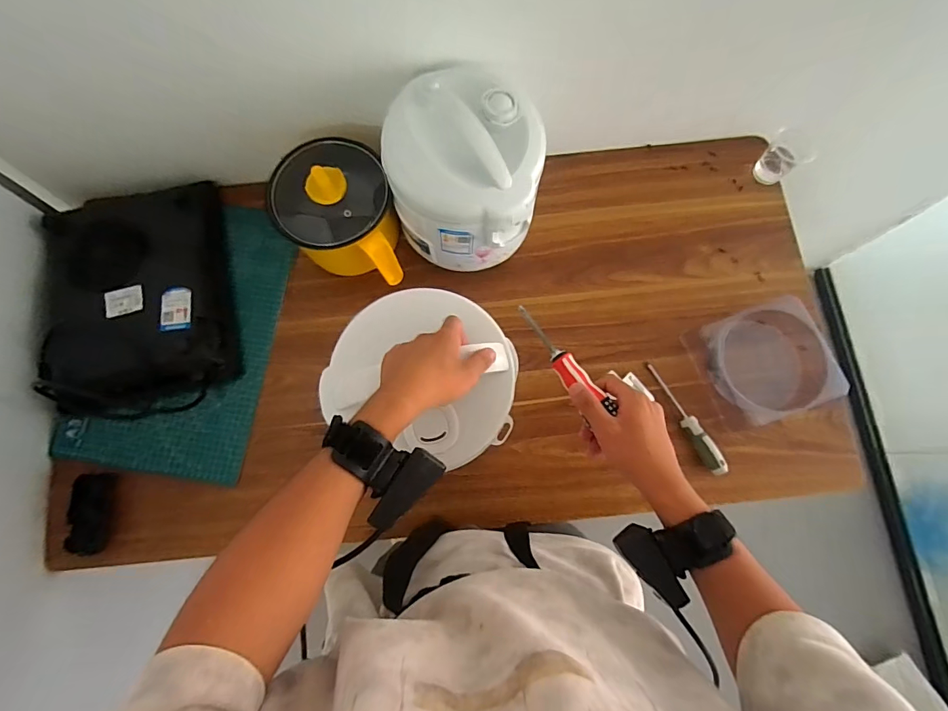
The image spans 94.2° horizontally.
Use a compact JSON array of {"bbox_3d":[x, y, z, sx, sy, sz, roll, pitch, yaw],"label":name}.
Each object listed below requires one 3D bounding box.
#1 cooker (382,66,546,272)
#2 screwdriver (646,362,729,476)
[{"bbox_3d":[-0.014,-0.241,0.605,0.197,0.189,0.178,14,77,4],"label":"cooker"},{"bbox_3d":[0.312,0.093,0.657,0.026,0.032,0.182,-30,78,-6],"label":"screwdriver"}]

